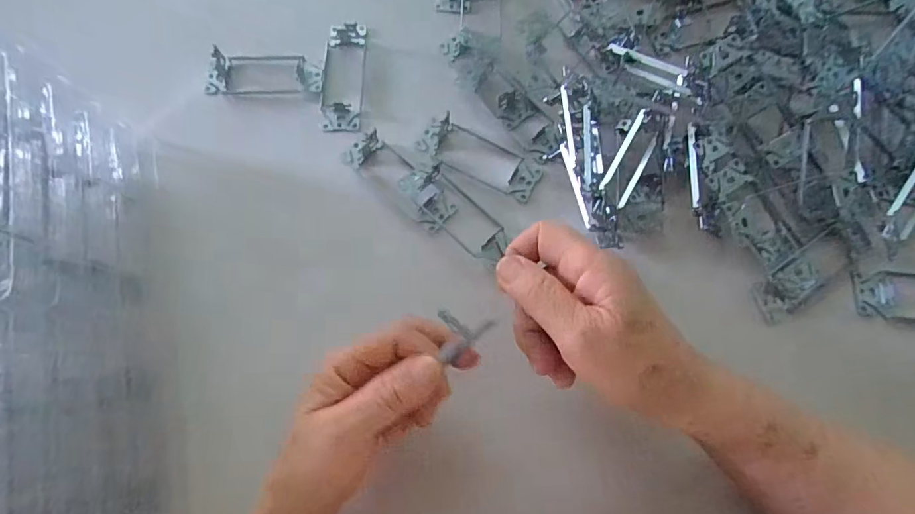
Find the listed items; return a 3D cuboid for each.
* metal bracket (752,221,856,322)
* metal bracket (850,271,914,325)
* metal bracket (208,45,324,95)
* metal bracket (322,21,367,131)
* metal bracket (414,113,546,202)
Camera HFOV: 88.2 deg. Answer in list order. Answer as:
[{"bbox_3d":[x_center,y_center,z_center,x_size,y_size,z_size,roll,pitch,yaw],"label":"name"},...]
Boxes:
[{"bbox_3d":[0.260,0.013,0.353,0.091,0.010,0.034,-33,77,-7],"label":"metal bracket"},{"bbox_3d":[0.349,0.031,0.348,0.102,0.016,0.040,2,75,2],"label":"metal bracket"},{"bbox_3d":[-0.171,-0.162,0.410,0.103,0.018,0.042,-1,75,1],"label":"metal bracket"},{"bbox_3d":[-0.101,-0.161,0.409,0.036,0.016,0.105,0,75,1],"label":"metal bracket"},{"bbox_3d":[0.017,-0.082,0.386,0.103,0.011,0.039,31,78,9],"label":"metal bracket"}]

